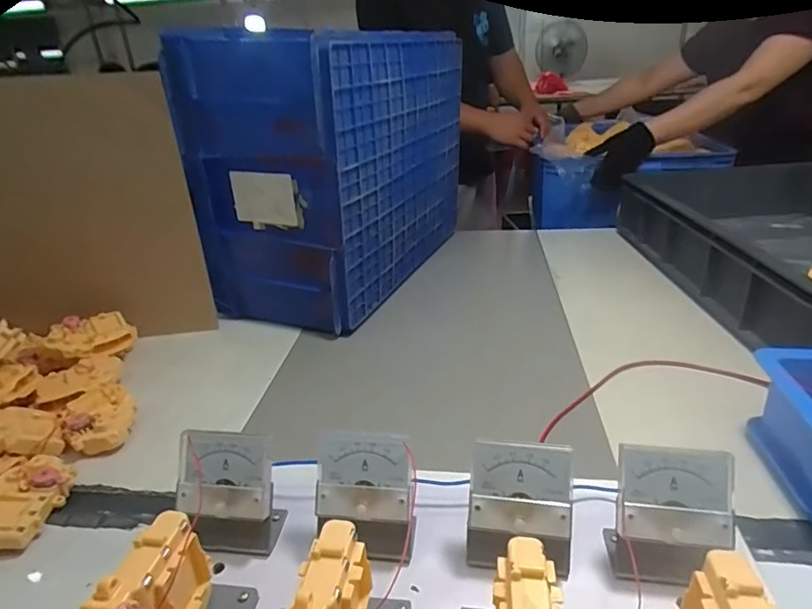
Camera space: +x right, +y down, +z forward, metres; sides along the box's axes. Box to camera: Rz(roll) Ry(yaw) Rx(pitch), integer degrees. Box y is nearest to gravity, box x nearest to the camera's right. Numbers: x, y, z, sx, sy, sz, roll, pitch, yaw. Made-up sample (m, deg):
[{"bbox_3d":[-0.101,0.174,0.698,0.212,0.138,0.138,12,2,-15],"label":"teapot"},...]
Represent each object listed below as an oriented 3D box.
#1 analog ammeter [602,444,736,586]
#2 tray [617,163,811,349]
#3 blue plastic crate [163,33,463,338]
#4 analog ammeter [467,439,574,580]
[{"bbox_3d":[0.163,0.133,0.313,0.065,0.075,0.044,3,28,14],"label":"analog ammeter"},{"bbox_3d":[0.634,-0.112,0.839,0.395,0.120,0.678,-3,27,2],"label":"tray"},{"bbox_3d":[-0.089,-0.231,0.871,0.226,0.394,0.488,10,30,26],"label":"blue plastic crate"},{"bbox_3d":[0.074,0.132,0.329,0.063,0.075,0.041,2,28,12],"label":"analog ammeter"}]

